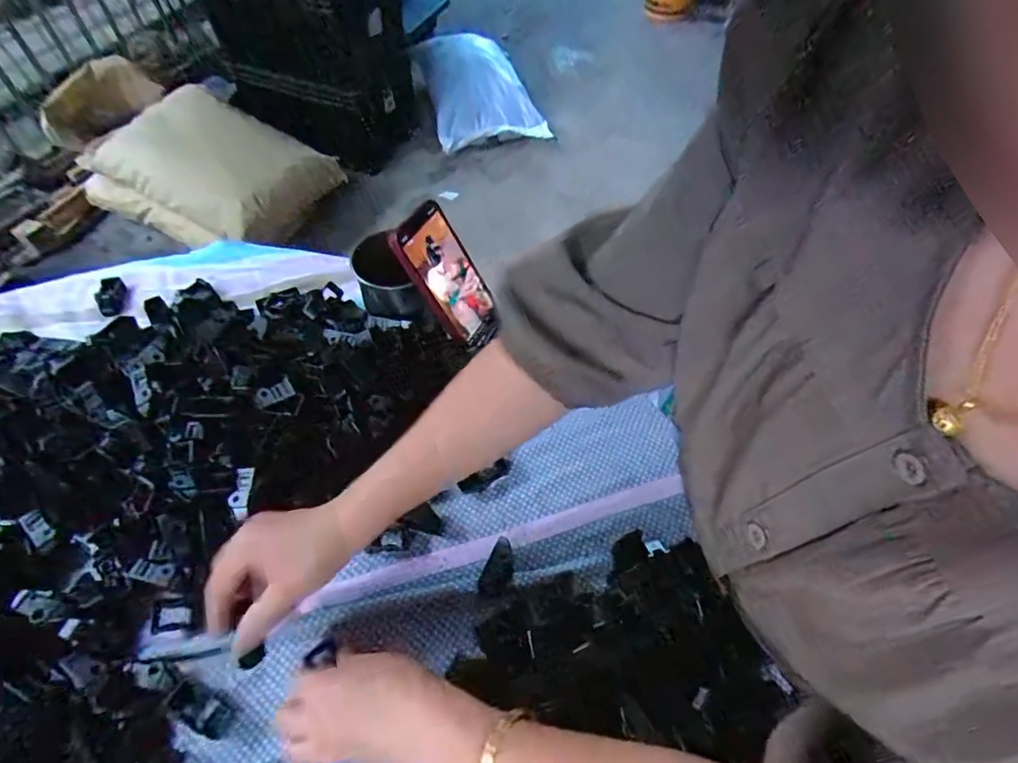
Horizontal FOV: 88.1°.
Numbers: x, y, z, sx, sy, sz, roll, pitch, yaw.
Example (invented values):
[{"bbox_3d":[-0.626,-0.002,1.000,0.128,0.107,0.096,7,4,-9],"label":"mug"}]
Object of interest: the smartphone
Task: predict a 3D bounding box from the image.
[{"bbox_3d":[-0.059,-0.106,0.540,0.013,0.146,0.083,-6,38,37],"label":"smartphone"}]

